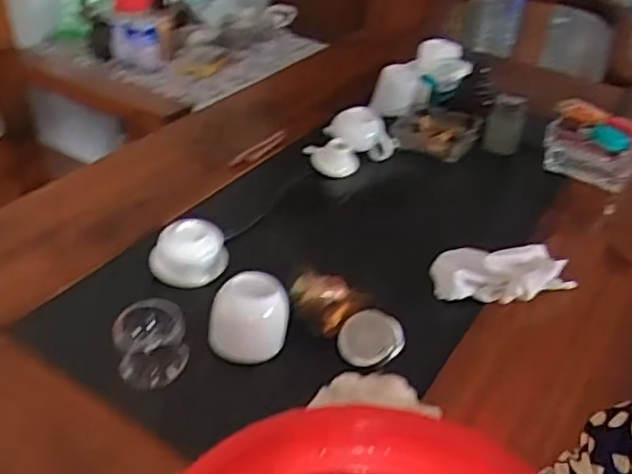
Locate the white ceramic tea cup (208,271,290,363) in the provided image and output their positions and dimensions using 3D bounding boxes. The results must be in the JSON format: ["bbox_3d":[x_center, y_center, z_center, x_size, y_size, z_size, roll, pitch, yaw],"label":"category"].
[{"bbox_3d":[-0.067,0.083,0.643,0.073,0.072,0.068,6,36,2],"label":"white ceramic tea cup"}]

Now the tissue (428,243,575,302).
[{"bbox_3d":[0.220,0.049,0.733,0.163,0.049,0.064,4,36,-1],"label":"tissue"}]

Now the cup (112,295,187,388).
[{"bbox_3d":[-0.160,0.103,0.615,0.065,0.055,0.056,-23,44,-32],"label":"cup"}]

